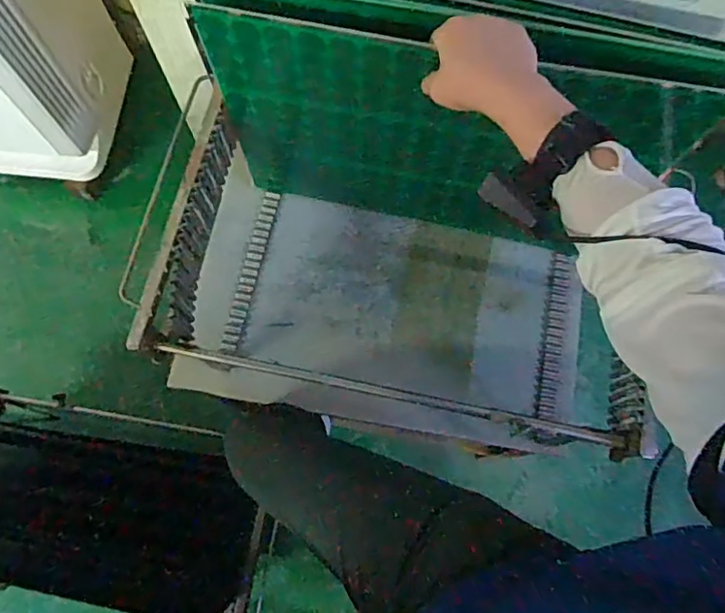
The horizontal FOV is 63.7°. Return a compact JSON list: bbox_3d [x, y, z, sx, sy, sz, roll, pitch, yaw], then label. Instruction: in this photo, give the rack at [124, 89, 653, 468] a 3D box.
[{"bbox_3d":[0.045,-0.043,0.828,0.601,0.241,0.349,9,73,1],"label":"rack"}]

